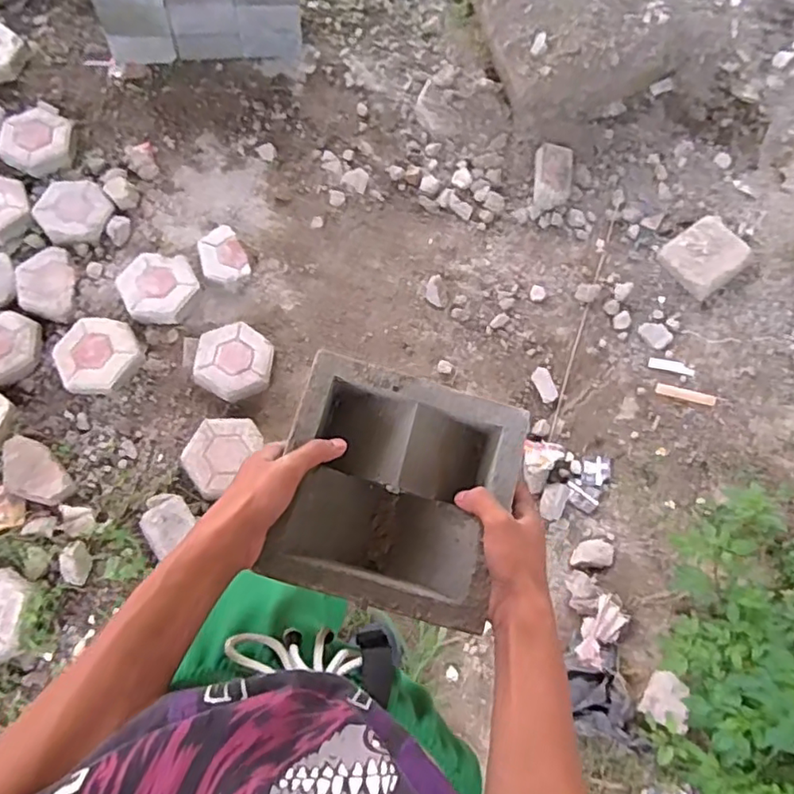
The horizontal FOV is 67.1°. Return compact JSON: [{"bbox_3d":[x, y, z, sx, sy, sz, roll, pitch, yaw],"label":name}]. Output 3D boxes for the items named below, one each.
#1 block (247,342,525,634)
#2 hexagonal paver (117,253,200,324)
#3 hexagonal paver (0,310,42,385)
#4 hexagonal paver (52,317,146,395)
[{"bbox_3d":[0.000,0.082,0.535,0.192,0.074,0.194,15,77,2],"label":"block"},{"bbox_3d":[-0.656,-0.301,1.656,0.200,0.053,0.211,-32,77,-15],"label":"hexagonal paver"},{"bbox_3d":[-1.051,-0.135,1.569,0.212,0.051,0.201,21,70,2],"label":"hexagonal paver"},{"bbox_3d":[-0.783,-0.112,1.566,0.207,0.058,0.206,-32,77,-15],"label":"hexagonal paver"}]

